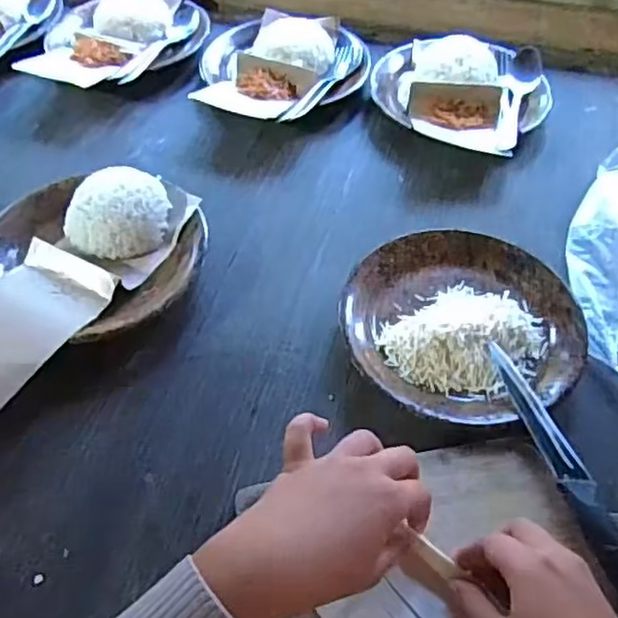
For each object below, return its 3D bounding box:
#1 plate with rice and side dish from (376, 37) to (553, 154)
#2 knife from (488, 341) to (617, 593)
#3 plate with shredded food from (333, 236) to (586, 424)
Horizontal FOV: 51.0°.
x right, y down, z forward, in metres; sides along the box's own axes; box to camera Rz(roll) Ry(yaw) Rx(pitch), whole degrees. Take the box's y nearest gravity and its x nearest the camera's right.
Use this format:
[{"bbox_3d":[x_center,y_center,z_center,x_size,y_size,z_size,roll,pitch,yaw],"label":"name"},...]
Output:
[{"bbox_3d":[0.159,-0.238,0.692,0.180,0.044,0.168,1,54,-1],"label":"plate with rice and side dish"},{"bbox_3d":[0.173,0.113,0.423,0.021,0.014,0.212,-15,55,-12],"label":"knife"},{"bbox_3d":[0.118,0.010,0.507,0.176,0.033,0.172,1,54,-1],"label":"plate with shredded food"}]

